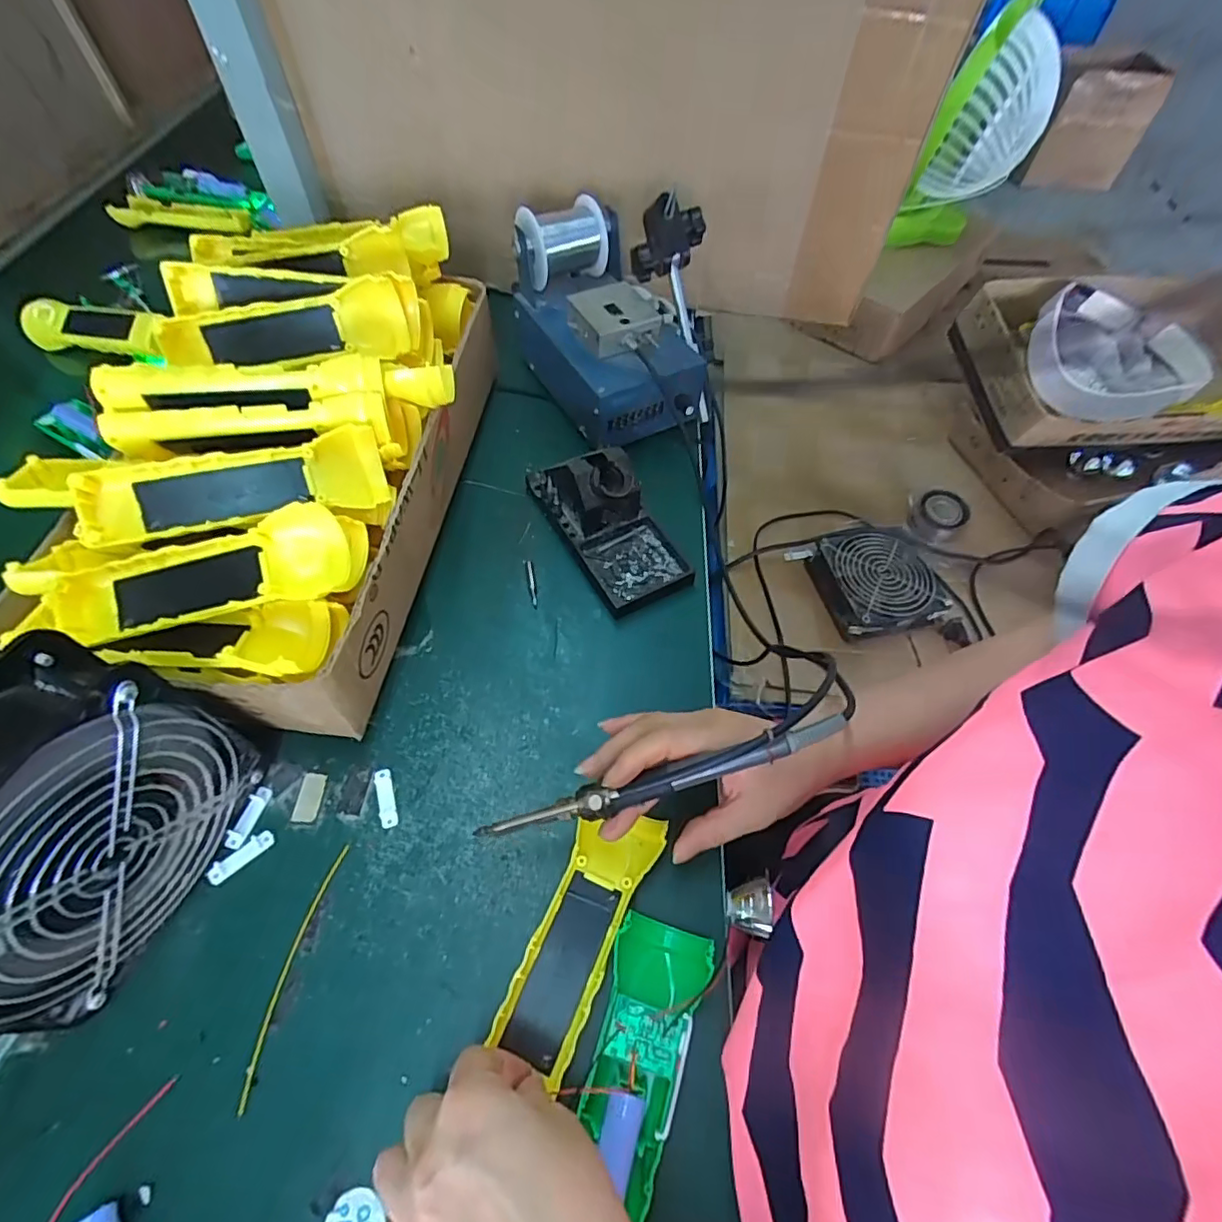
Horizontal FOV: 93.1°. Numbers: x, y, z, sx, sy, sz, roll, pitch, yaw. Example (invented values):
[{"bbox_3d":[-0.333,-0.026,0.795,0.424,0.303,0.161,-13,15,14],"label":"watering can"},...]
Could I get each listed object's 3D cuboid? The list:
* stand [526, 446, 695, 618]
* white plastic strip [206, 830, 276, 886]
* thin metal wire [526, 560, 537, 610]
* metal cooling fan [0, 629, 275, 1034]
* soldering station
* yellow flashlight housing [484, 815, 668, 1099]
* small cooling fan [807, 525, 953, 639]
[{"bbox_3d":[-0.003,-0.083,0.464,0.076,0.070,0.157,-26,62,-18],"label":"stand"},{"bbox_3d":[-0.221,0.147,0.345,0.038,0.004,0.014,-40,68,-21],"label":"white plastic strip"},{"bbox_3d":[-0.063,-0.022,0.462,0.006,0.006,0.043,-10,61,-7],"label":"thin metal wire"},{"bbox_3d":[-0.264,0.106,0.284,0.067,0.149,0.157,20,58,10],"label":"metal cooling fan"},{"bbox_3d":[0.009,-0.270,0.540,0.164,0.137,0.197,-17,59,-13],"label":"soldering station"},{"bbox_3d":[-0.015,0.176,0.327,0.045,0.026,0.132,25,57,15],"label":"yellow flashlight housing"},{"bbox_3d":[0.303,-0.033,0.666,0.134,0.042,0.127,-16,62,-10],"label":"small cooling fan"}]

